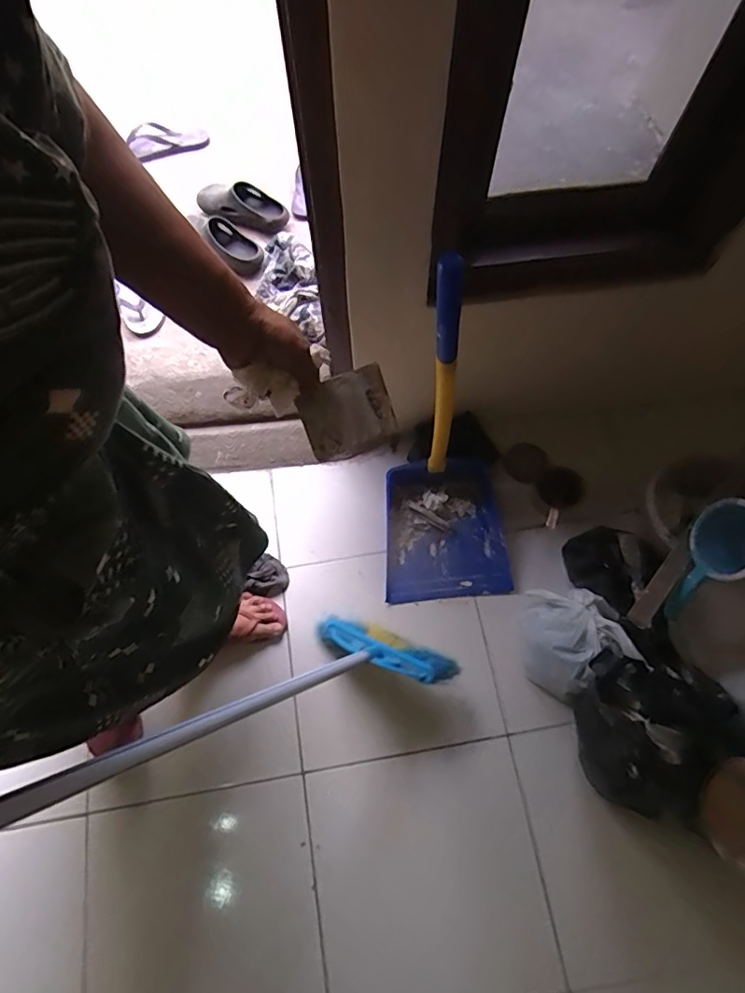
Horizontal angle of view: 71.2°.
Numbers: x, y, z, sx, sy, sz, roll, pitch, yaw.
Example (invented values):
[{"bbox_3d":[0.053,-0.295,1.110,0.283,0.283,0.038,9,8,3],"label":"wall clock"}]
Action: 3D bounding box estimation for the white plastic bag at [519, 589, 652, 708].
[{"bbox_3d":[0.372,0.268,0.983,0.174,0.129,0.205,-19,70,-5],"label":"white plastic bag"}]

